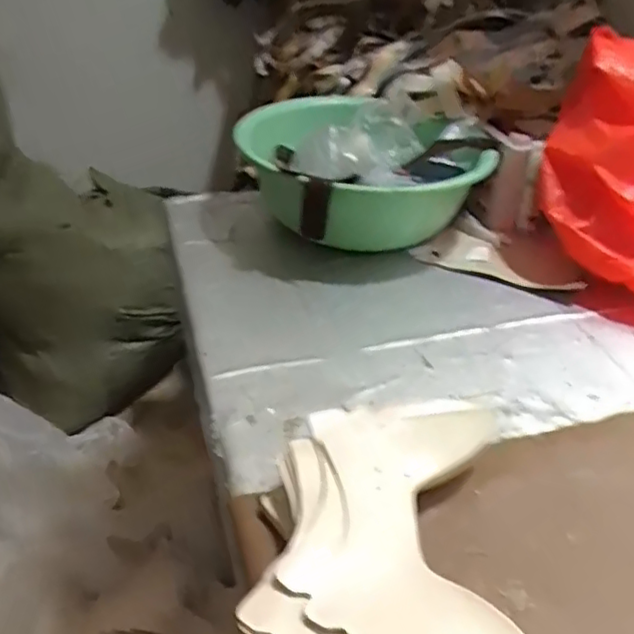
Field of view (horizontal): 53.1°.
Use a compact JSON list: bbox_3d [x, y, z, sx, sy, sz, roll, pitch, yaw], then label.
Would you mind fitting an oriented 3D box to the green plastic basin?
[{"bbox_3d":[0.066,-0.177,0.824,0.290,0.137,0.290,3,35,-2],"label":"green plastic basin"}]

